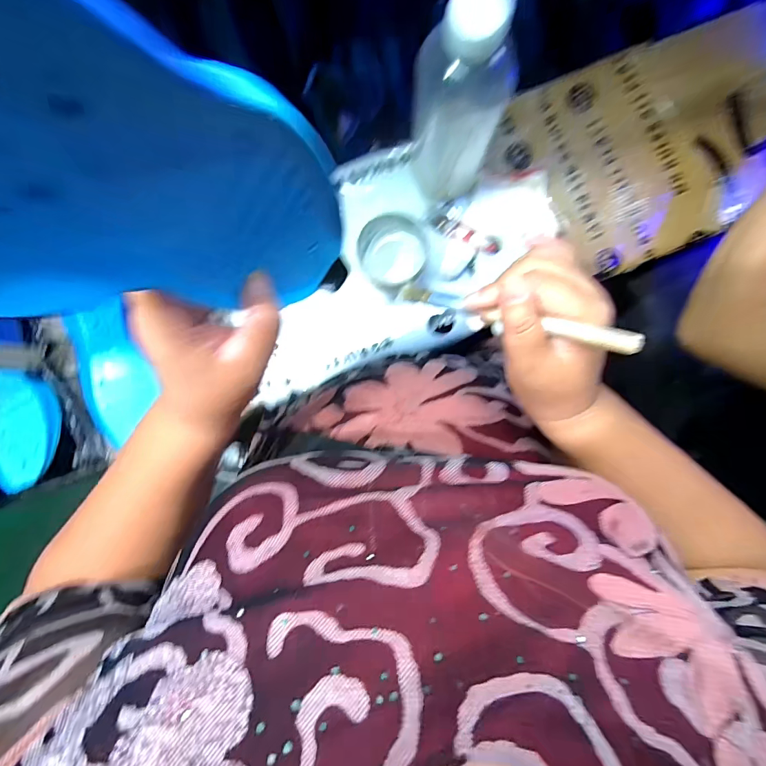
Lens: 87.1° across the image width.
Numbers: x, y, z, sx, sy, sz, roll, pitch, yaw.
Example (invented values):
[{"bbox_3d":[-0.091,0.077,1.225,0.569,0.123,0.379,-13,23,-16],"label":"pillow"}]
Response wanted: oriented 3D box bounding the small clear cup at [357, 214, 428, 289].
[{"bbox_3d":[0.010,-0.150,0.473,0.081,0.048,0.084,1,89,5],"label":"small clear cup"}]

